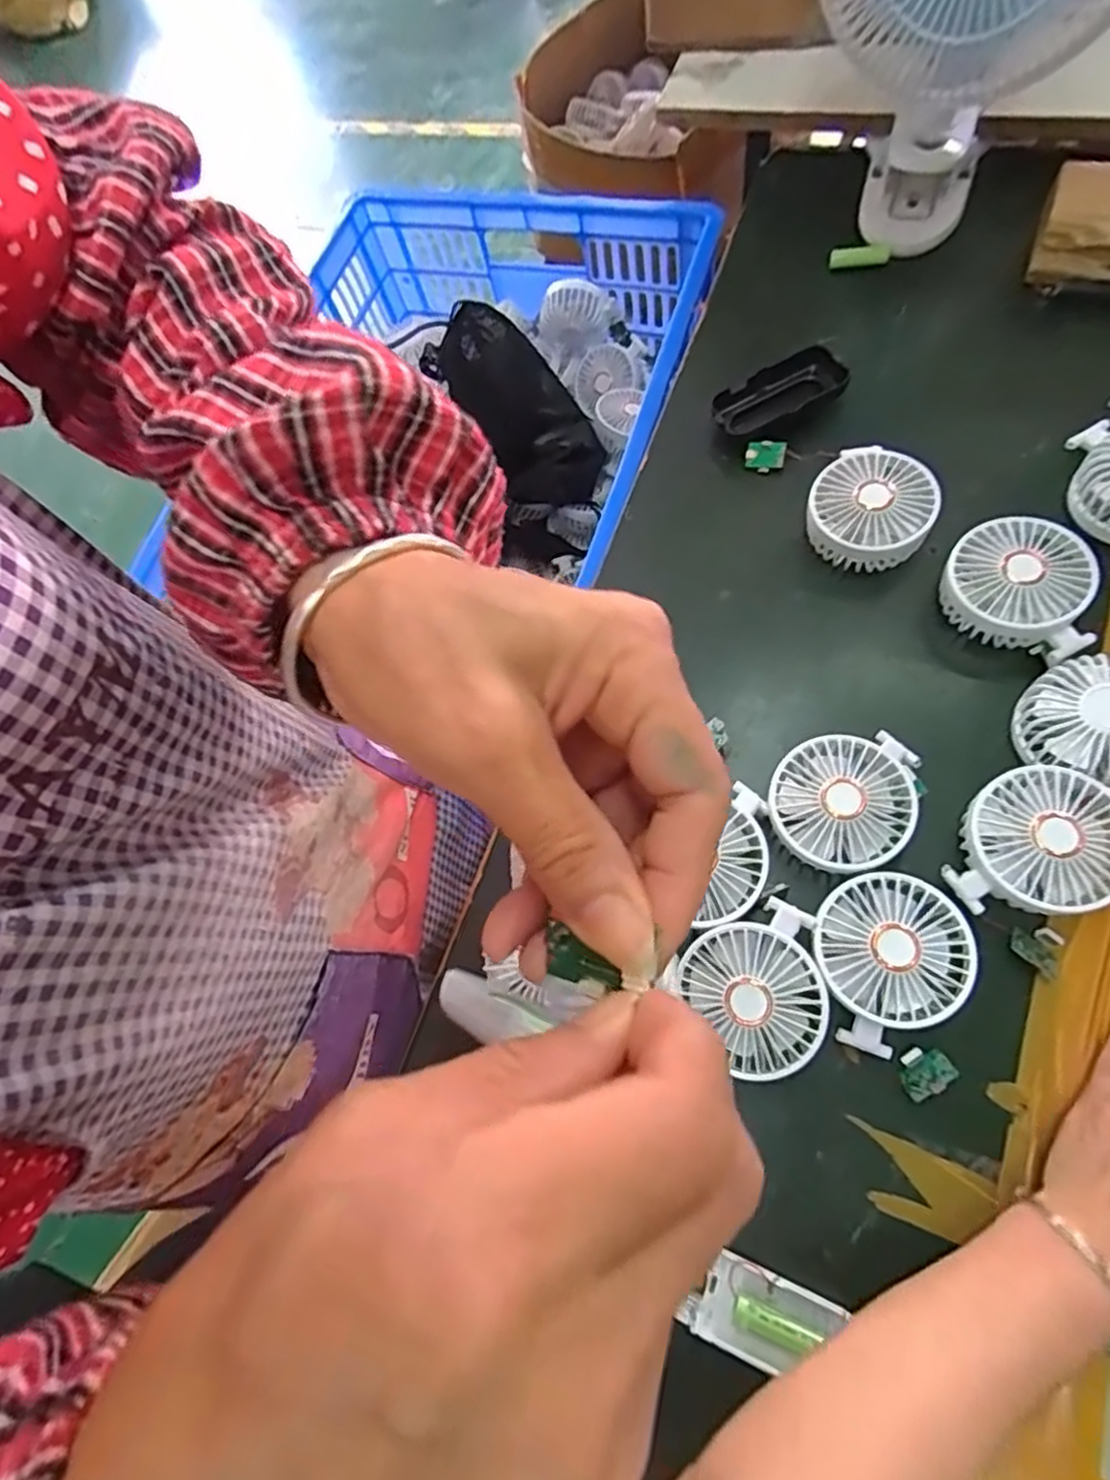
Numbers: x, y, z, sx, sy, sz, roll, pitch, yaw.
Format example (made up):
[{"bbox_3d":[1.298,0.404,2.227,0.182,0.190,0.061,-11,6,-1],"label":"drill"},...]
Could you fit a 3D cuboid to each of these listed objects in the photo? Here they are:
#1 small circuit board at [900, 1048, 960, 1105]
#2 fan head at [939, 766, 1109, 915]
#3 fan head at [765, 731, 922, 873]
[{"bbox_3d":[0.218,0.195,0.411,0.030,0.010,0.025,-28,71,-9],"label":"small circuit board"},{"bbox_3d":[0.292,0.061,0.416,0.091,0.026,0.086,7,80,20],"label":"fan head"},{"bbox_3d":[0.187,0.041,0.446,0.092,0.032,0.084,-1,69,2],"label":"fan head"}]

